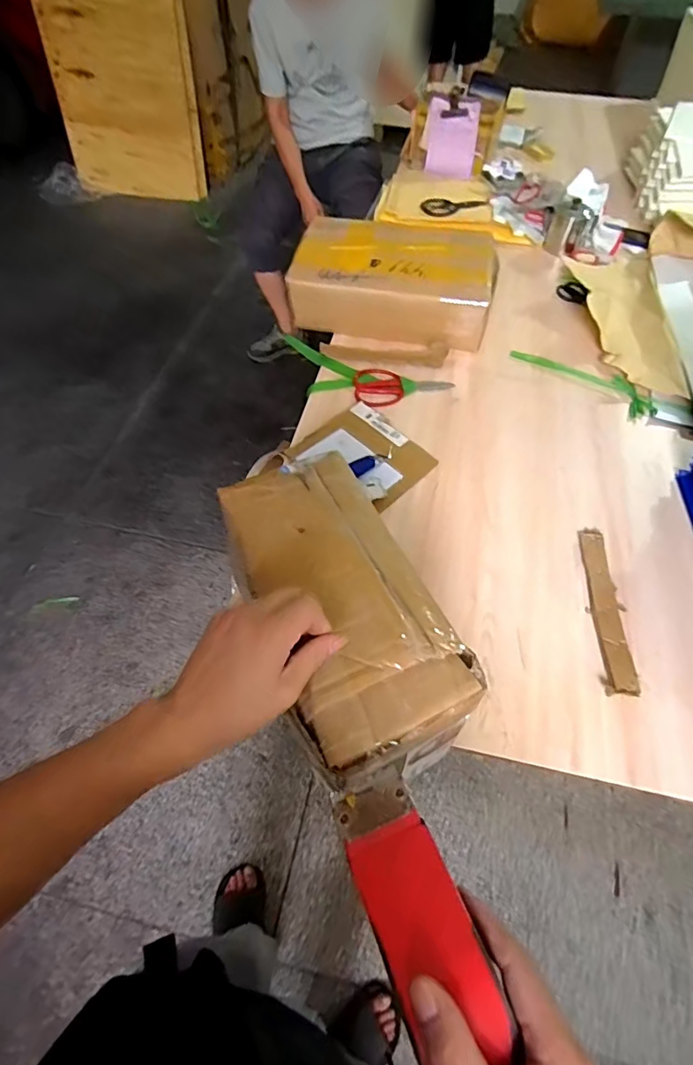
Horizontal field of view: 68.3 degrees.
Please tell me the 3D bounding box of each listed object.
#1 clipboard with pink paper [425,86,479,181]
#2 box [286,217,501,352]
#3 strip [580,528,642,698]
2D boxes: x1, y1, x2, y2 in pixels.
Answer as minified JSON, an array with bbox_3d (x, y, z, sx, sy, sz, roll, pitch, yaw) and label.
[{"bbox_3d":[0.286,-1.074,1.389,0.134,0.171,0.025,14,43,10],"label":"clipboard with pink paper"},{"bbox_3d":[0.097,-0.513,1.043,0.389,0.134,0.242,7,56,4],"label":"box"},{"bbox_3d":[0.363,0.101,0.712,0.044,0.007,0.250,6,56,3],"label":"strip"}]

